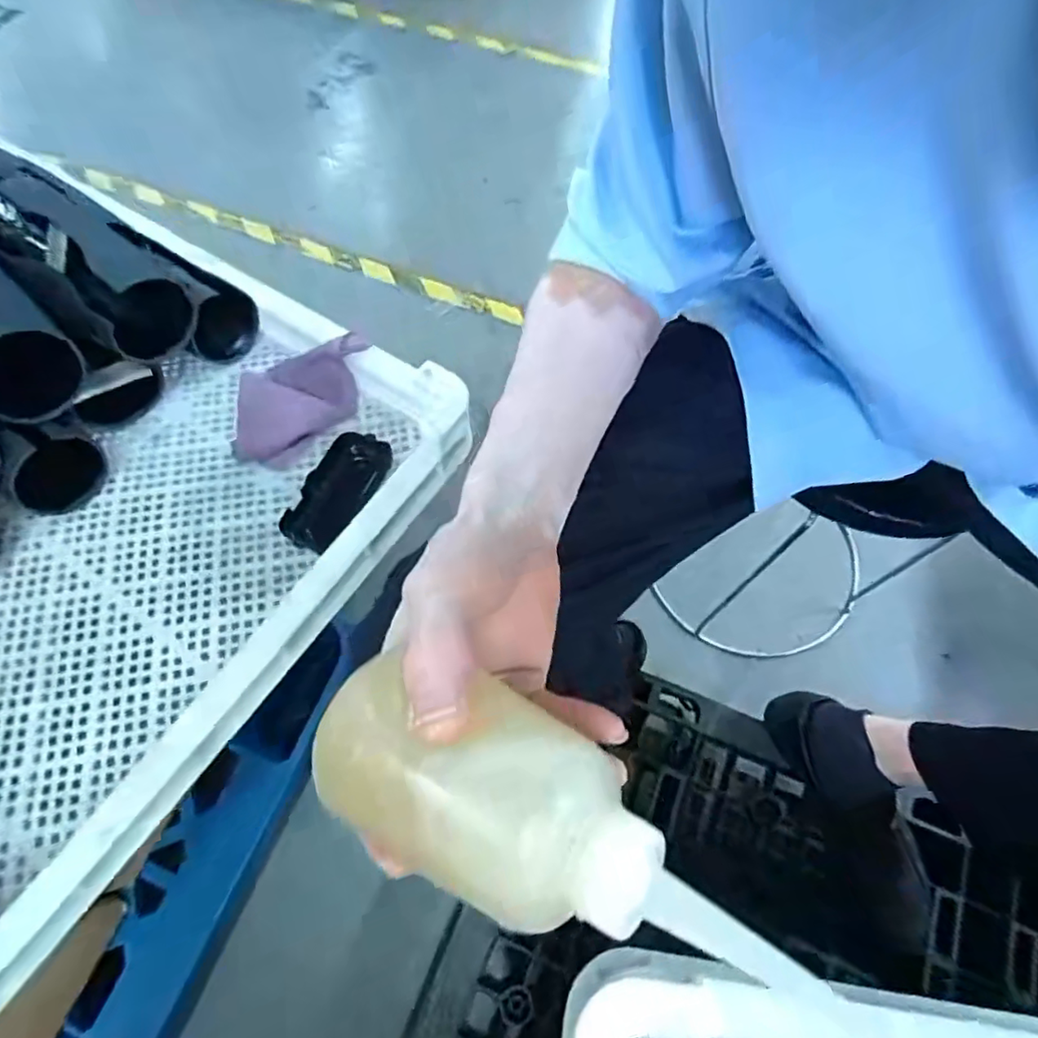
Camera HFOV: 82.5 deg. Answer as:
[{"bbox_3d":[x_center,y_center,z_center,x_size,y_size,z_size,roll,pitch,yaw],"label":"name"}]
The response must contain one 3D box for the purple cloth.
[{"bbox_3d":[-0.193,-0.107,0.526,0.052,0.060,0.147,40,72,17],"label":"purple cloth"}]

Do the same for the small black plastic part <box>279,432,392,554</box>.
[{"bbox_3d":[-0.154,-0.025,0.501,0.043,0.025,0.110,26,68,12],"label":"small black plastic part"}]

